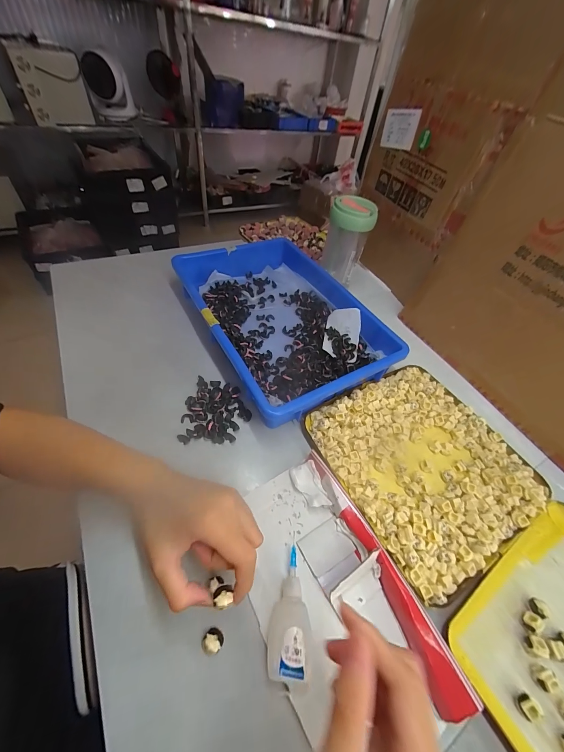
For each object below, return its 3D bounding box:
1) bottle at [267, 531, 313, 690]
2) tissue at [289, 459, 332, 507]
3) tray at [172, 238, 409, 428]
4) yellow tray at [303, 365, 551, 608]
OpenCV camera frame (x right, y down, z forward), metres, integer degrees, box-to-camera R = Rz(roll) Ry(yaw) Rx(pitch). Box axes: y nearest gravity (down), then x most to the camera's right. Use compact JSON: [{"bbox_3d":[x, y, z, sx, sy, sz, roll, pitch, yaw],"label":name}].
[{"bbox_3d":[0.009,0.211,0.250,0.037,0.025,0.098,7,51,-2],"label":"bottle"},{"bbox_3d":[0.032,0.128,0.322,0.030,0.016,0.053,-14,55,-19],"label":"tissue"},{"bbox_3d":[-0.006,-0.104,0.469,0.238,0.059,0.361,-22,58,-24],"label":"tray"},{"bbox_3d":[0.182,0.101,0.357,0.236,0.020,0.238,-20,57,-22],"label":"yellow tray"}]

